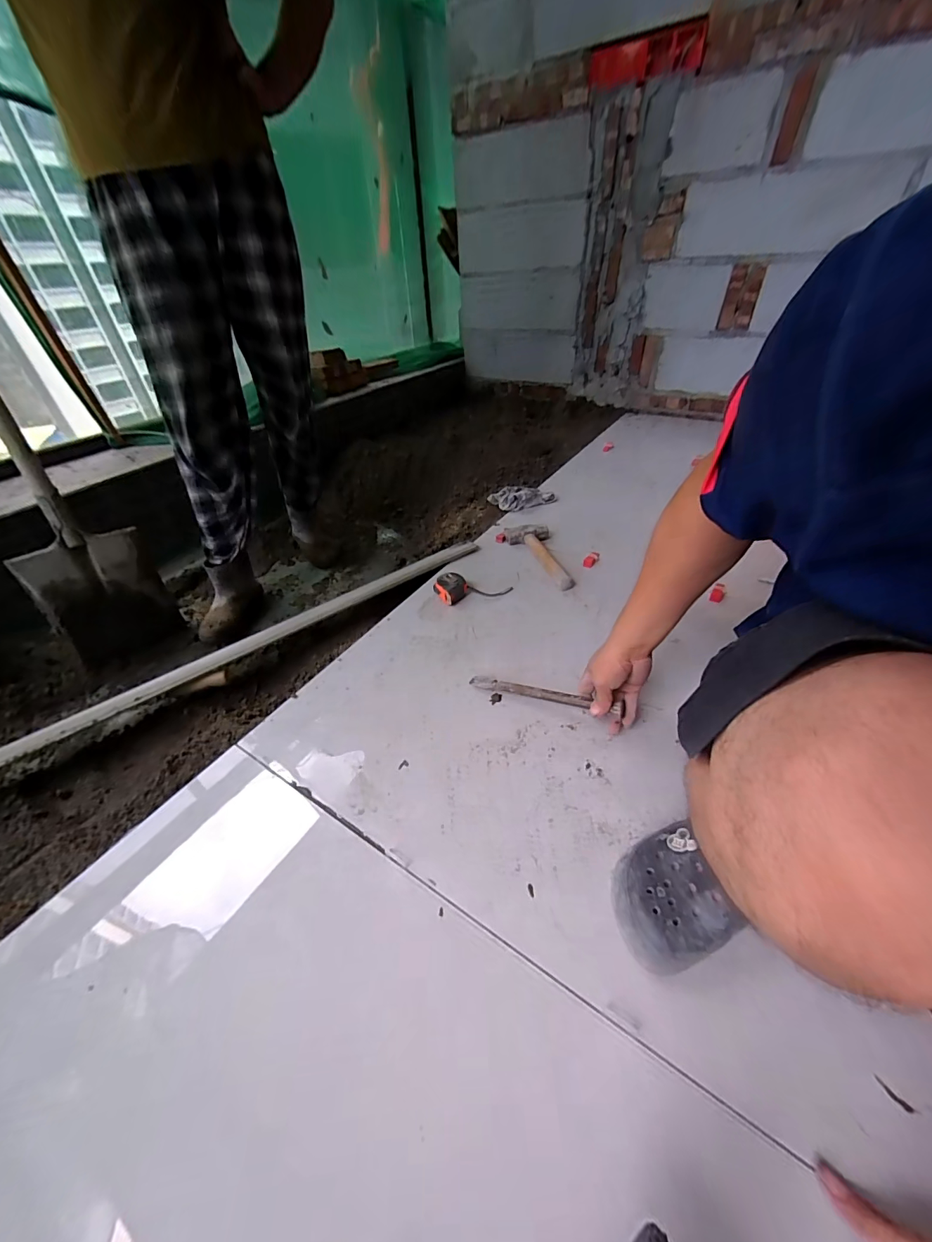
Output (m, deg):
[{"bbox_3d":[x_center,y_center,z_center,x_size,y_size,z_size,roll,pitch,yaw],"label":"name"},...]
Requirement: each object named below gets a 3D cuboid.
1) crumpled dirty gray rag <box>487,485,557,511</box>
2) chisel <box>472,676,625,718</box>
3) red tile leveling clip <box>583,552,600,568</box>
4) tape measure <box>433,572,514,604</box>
[{"bbox_3d":[0.164,-0.356,1.219,0.193,0.048,0.081,-5,40,-1],"label":"crumpled dirty gray rag"},{"bbox_3d":[0.115,0.114,0.666,0.235,0.022,0.023,7,41,27],"label":"chisel"},{"bbox_3d":[0.290,-0.142,0.982,0.026,0.014,0.060,25,48,28],"label":"red tile leveling clip"},{"bbox_3d":[0.015,-0.075,0.903,0.166,0.044,0.066,-8,41,-7],"label":"tape measure"}]

